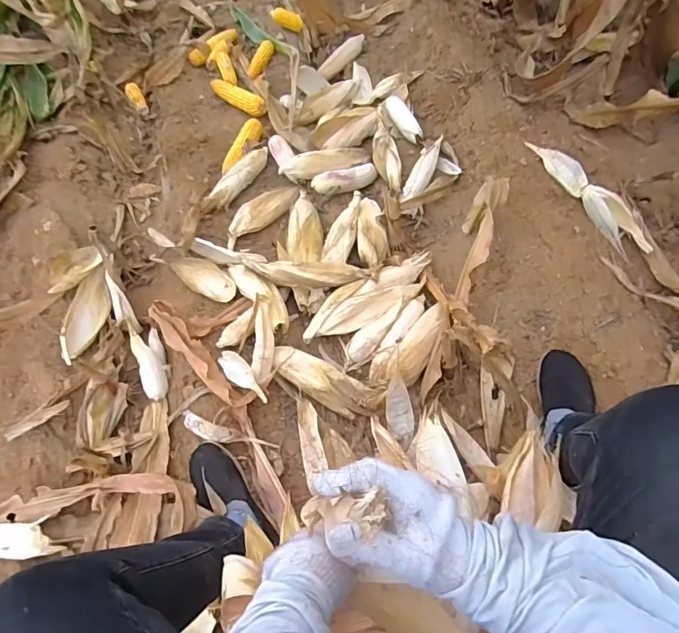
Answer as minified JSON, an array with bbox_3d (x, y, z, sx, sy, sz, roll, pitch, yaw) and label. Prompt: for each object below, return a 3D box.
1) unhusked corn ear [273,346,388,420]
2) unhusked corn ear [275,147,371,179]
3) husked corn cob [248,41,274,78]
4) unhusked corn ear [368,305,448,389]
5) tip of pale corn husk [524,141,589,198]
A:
[{"bbox_3d":[-0.030,0.137,0.966,0.244,0.051,0.072,23,68,20],"label":"unhusked corn ear"},{"bbox_3d":[-0.033,-0.412,1.244,0.244,0.060,0.054,-20,61,-9],"label":"unhusked corn ear"},{"bbox_3d":[-0.256,-0.827,1.547,0.051,0.047,0.180,13,61,10],"label":"husked corn cob"},{"bbox_3d":[0.153,0.057,0.956,0.212,0.051,0.093,-37,65,-18],"label":"unhusked corn ear"},{"bbox_3d":[0.513,-0.360,1.127,0.058,0.032,0.185,-32,62,-8],"label":"tip of pale corn husk"}]

